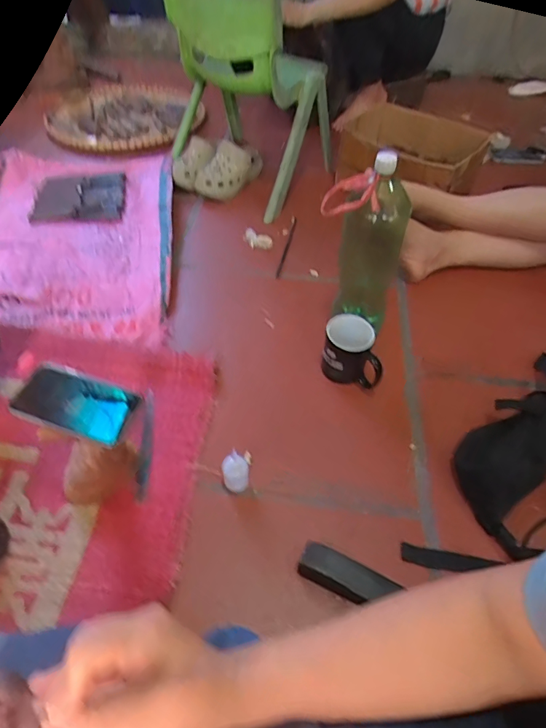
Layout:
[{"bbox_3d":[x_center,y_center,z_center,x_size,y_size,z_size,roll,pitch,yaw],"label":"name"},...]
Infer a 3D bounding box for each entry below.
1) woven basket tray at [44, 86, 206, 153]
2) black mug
[{"bbox_3d":[-0.478,-0.806,1.441,0.495,0.053,0.548,-16,54,-17],"label":"woven basket tray"},{"bbox_3d":[0.140,-0.018,0.769,0.104,0.107,0.075,12,51,5],"label":"black mug"}]

